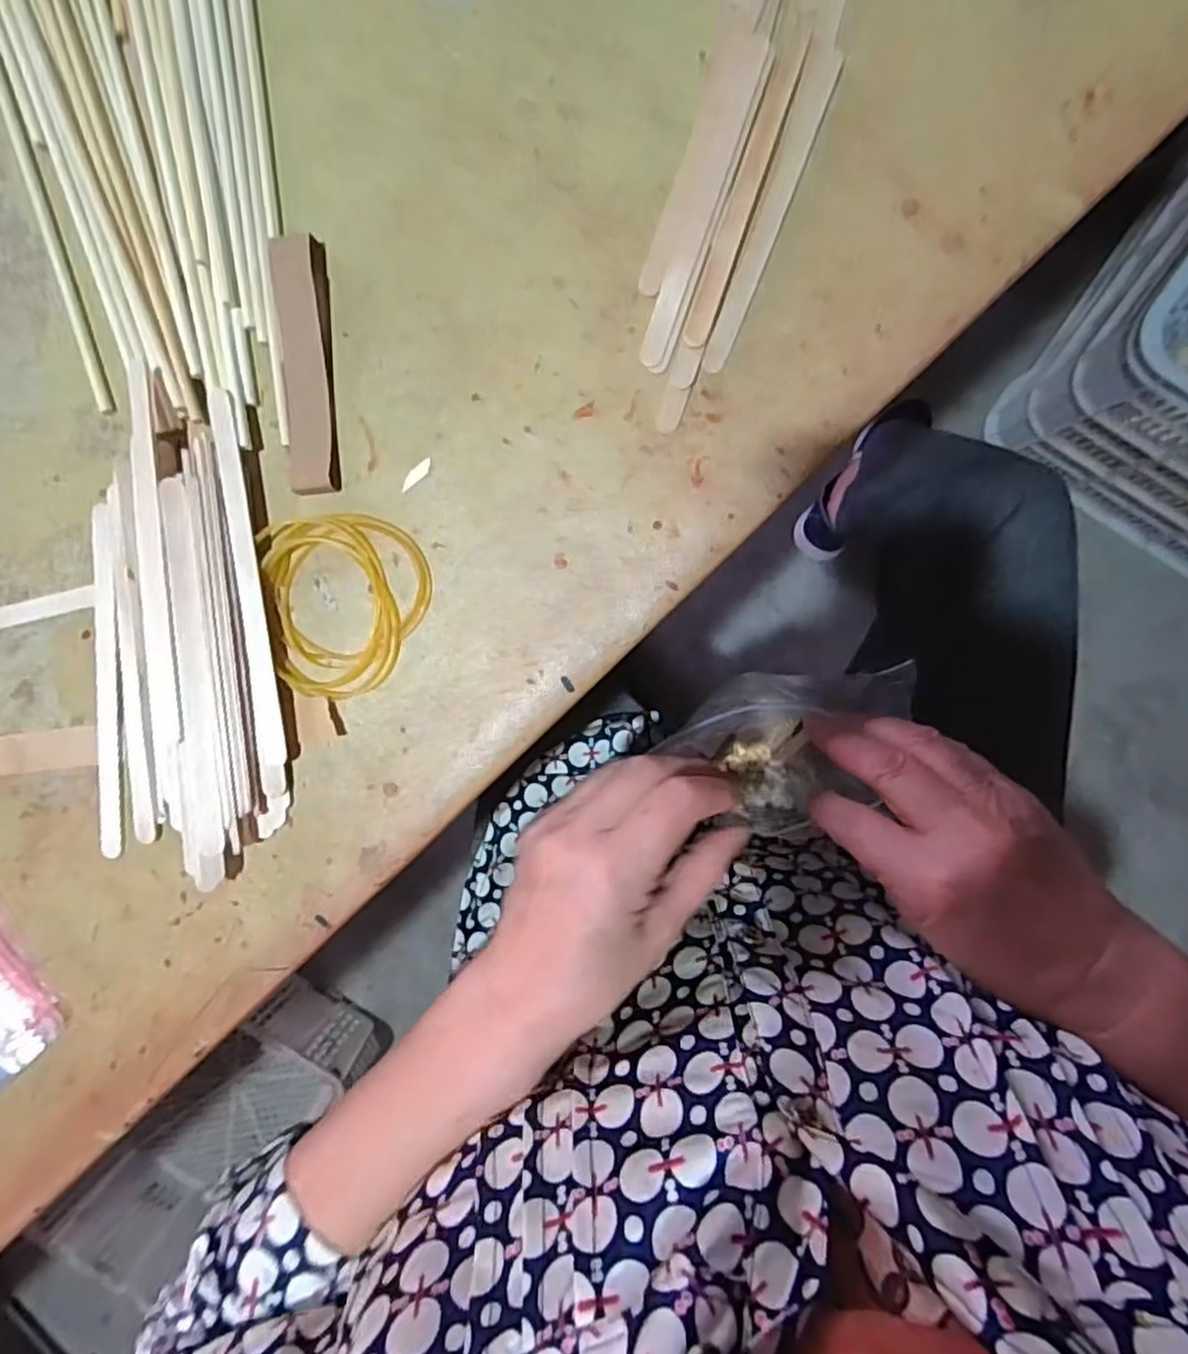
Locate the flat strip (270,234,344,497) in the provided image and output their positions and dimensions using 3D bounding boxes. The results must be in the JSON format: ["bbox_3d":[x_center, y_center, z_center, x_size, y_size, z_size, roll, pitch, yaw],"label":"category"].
[{"bbox_3d":[-0.120,-0.129,0.284,0.020,0.010,0.101,-2,94,5],"label":"flat strip"}]

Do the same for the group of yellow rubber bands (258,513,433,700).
[{"bbox_3d":[-0.104,-0.031,0.292,0.069,0.005,0.076,-9,93,5],"label":"group of yellow rubber bands"}]

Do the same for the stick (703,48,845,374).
[{"bbox_3d":[0.069,-0.178,0.261,0.012,0.004,0.121,19,95,3],"label":"stick"}]

